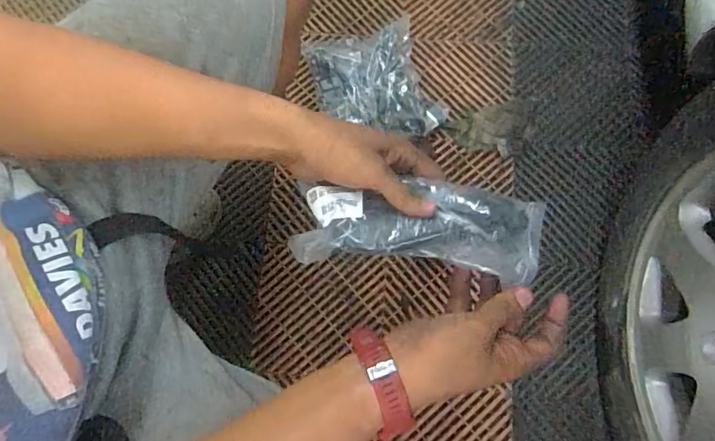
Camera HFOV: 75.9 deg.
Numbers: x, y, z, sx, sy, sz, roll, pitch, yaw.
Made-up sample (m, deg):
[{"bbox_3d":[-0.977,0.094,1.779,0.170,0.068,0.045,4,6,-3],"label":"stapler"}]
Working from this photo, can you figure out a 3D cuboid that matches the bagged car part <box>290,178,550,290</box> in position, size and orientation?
[{"bbox_3d":[0.057,0.007,0.396,0.215,0.034,0.083,2,76,-3],"label":"bagged car part"}]

